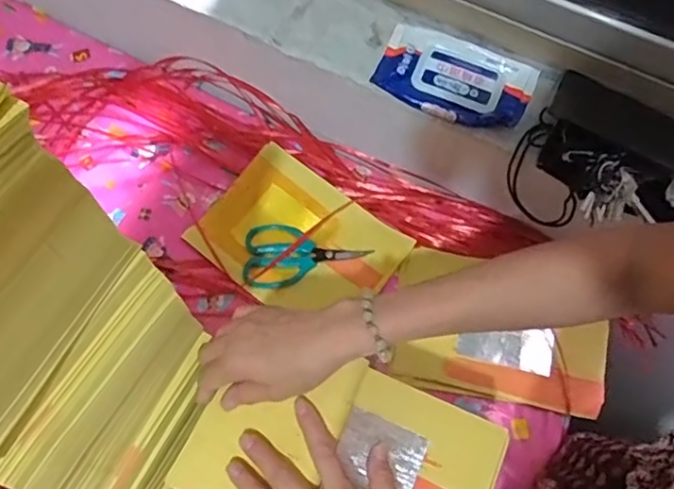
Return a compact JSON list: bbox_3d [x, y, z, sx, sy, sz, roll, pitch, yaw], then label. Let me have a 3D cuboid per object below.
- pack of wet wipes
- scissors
[{"bbox_3d":[0.131,-0.189,0.650,0.170,0.023,0.099,28,67,12],"label":"pack of wet wipes"},{"bbox_3d":[-0.039,0.012,0.700,0.146,0.012,0.081,3,64,0],"label":"scissors"}]

